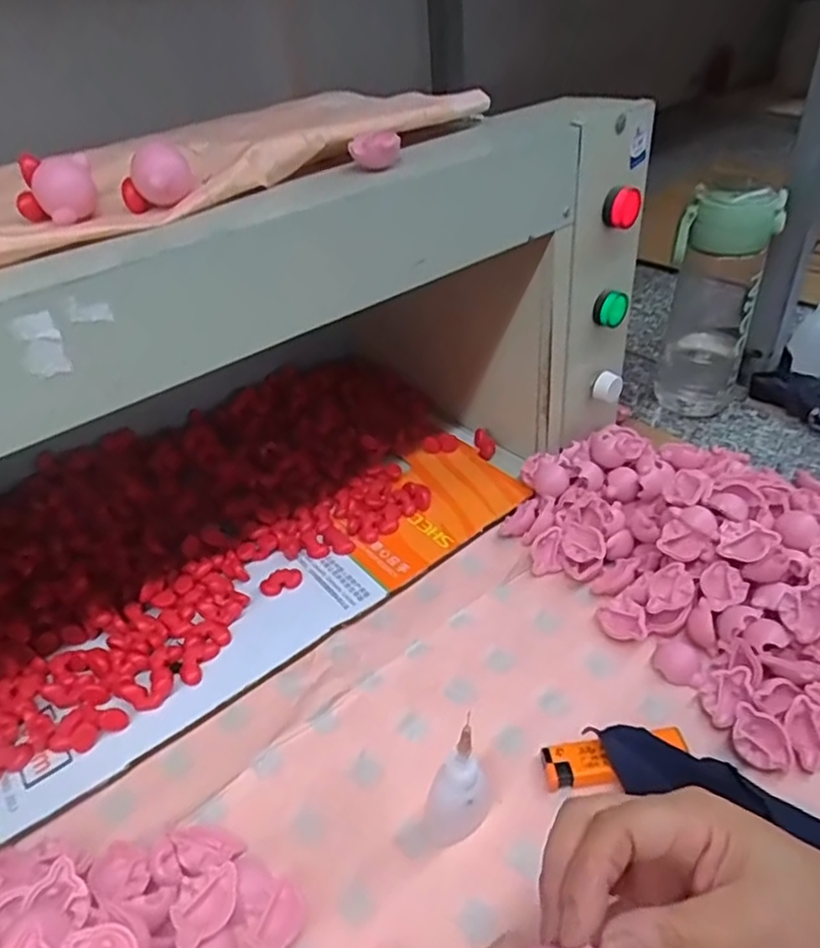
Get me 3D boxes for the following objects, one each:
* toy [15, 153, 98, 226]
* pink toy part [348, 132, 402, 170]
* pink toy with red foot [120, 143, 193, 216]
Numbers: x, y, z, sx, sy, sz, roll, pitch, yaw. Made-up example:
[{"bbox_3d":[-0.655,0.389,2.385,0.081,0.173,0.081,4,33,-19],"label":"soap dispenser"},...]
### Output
[{"bbox_3d":[-0.176,-0.142,0.321,0.033,0.027,0.021,-6,37,-2],"label":"toy"},{"bbox_3d":[-0.019,-0.178,0.355,0.027,0.019,0.020,-8,41,-4],"label":"pink toy part"},{"bbox_3d":[-0.129,-0.152,0.328,0.025,0.029,0.026,19,46,24],"label":"pink toy with red foot"}]

